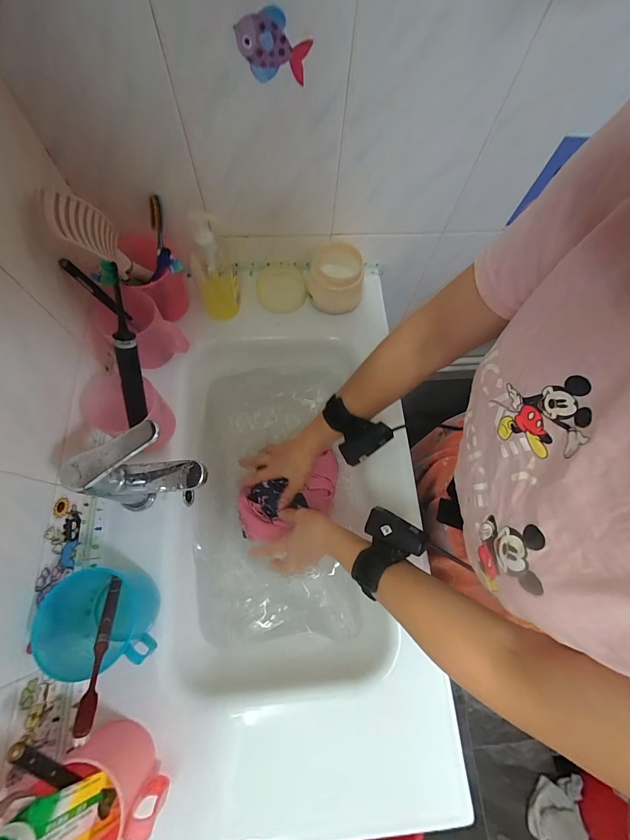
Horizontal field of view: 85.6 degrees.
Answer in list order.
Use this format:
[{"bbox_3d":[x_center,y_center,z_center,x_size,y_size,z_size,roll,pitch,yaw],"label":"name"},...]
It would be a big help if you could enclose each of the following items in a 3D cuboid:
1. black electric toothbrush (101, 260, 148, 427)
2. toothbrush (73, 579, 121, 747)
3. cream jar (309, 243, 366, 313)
[{"bbox_3d":[-0.224,-0.083,0.405,0.022,0.198,0.030,12,35,2],"label":"black electric toothbrush"},{"bbox_3d":[-0.223,0.236,0.355,0.014,0.171,0.014,-24,117,-11],"label":"toothbrush"},{"bbox_3d":[0.032,-0.245,0.582,0.082,0.088,0.086,-2,70,-3],"label":"cream jar"}]

